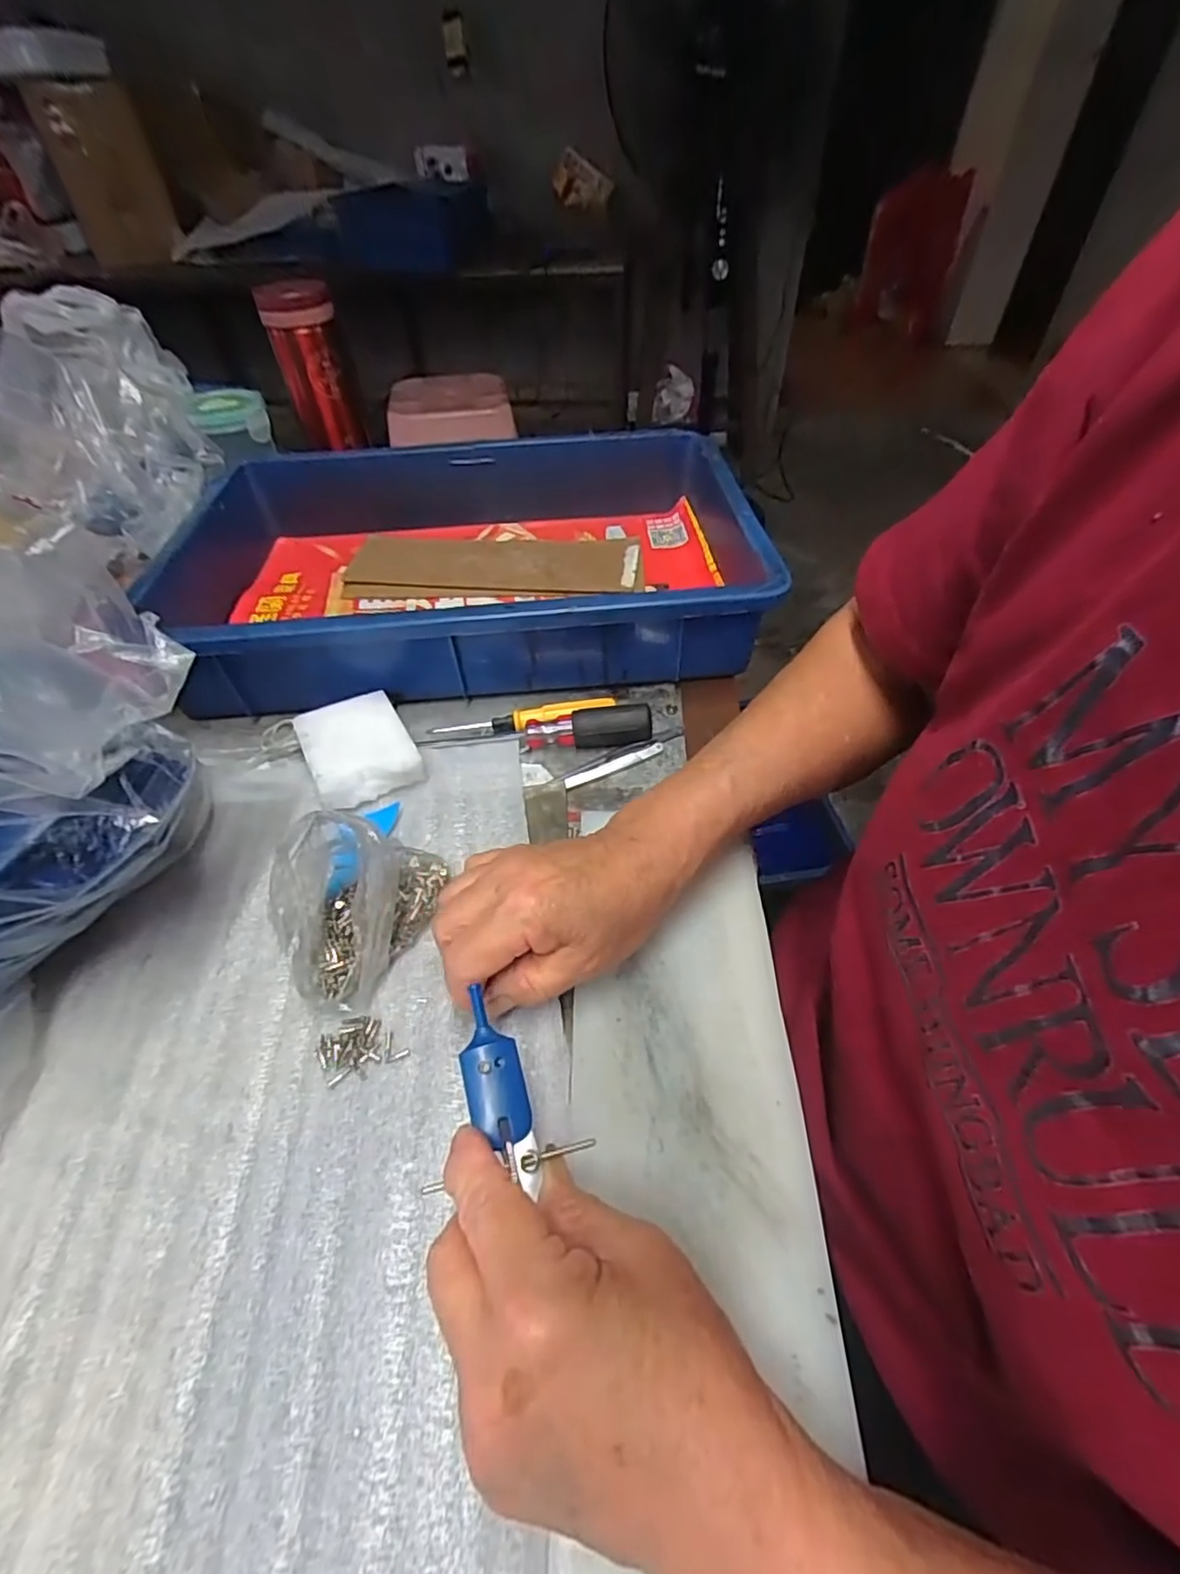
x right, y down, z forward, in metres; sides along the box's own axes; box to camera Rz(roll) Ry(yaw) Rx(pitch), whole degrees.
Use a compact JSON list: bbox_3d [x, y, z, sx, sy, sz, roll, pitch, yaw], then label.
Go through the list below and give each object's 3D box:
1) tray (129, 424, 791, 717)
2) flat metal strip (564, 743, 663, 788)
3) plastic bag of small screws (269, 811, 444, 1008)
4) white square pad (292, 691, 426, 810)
[{"bbox_3d":[-0.090,-0.184,0.491,0.434,0.072,0.297,-4,48,-3],"label":"tray"},{"bbox_3d":[0.016,-0.014,0.389,0.067,0.005,0.007,-20,50,-15],"label":"flat metal strip"},{"bbox_3d":[-0.113,0.051,0.289,0.049,0.068,0.083,8,49,10],"label":"plastic bag of small screws"},{"bbox_3d":[-0.141,-0.022,0.381,0.059,0.025,0.076,-23,51,-17],"label":"white square pad"}]

